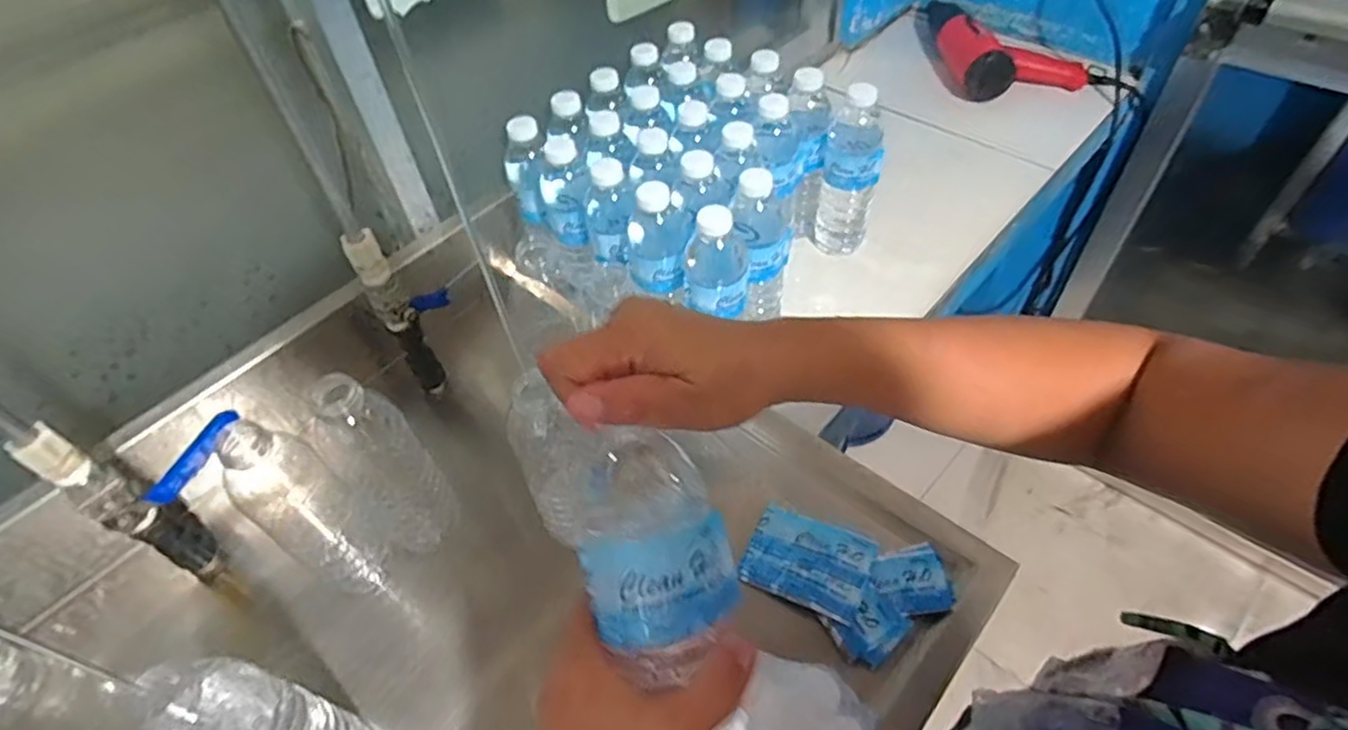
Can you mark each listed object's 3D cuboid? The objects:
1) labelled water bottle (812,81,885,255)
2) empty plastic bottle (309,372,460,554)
[{"bbox_3d":[0.205,-0.234,0.801,0.065,0.191,0.079,10,52,12],"label":"labelled water bottle"},{"bbox_3d":[-0.226,0.081,0.545,0.052,0.178,0.057,31,60,27],"label":"empty plastic bottle"}]

